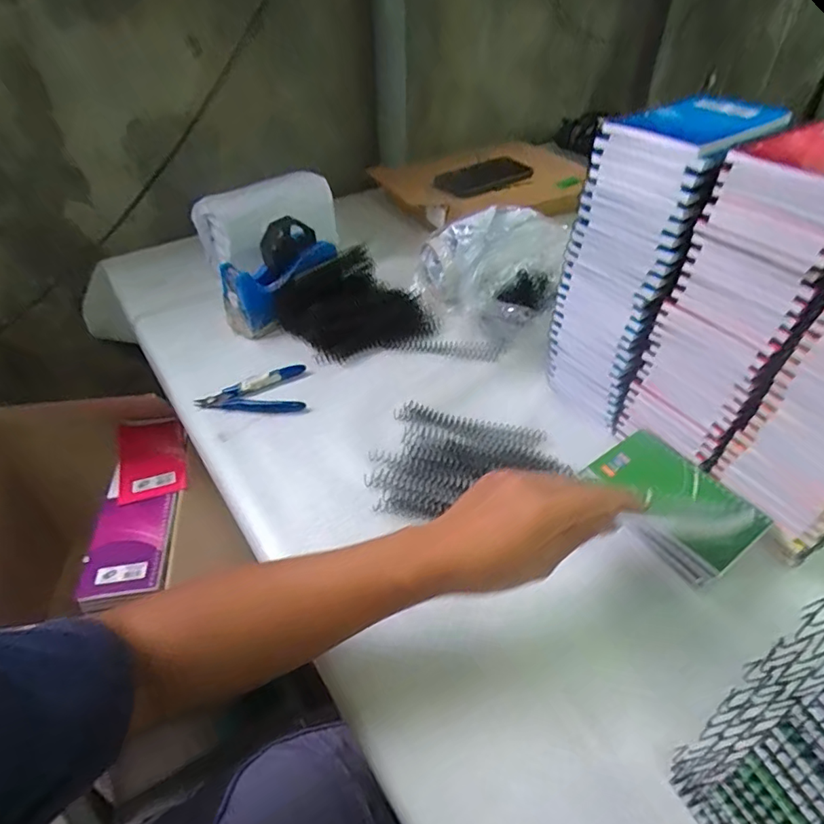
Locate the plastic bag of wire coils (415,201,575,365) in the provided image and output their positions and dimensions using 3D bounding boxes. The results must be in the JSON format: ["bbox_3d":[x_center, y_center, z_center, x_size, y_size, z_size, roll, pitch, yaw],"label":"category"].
[{"bbox_3d":[0.112,-0.185,0.674,0.182,0.112,0.188,-25,49,-22],"label":"plastic bag of wire coils"}]

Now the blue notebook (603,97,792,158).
[{"bbox_3d":[0.235,-0.225,0.404,0.142,0.012,0.089,-26,49,-22],"label":"blue notebook"}]

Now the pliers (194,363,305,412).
[{"bbox_3d":[-0.181,-0.026,0.586,0.114,0.010,0.070,-6,45,-4],"label":"pliers"}]

